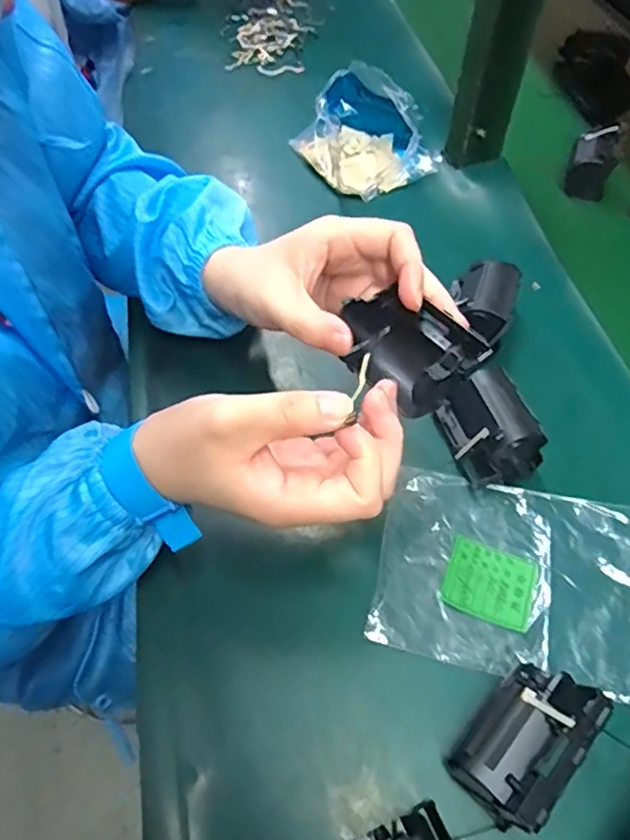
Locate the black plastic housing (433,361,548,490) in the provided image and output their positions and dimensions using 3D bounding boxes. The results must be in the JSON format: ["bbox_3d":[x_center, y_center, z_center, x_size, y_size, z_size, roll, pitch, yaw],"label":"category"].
[{"bbox_3d":[0.112,0.005,0.396,0.049,0.041,0.071,-14,56,-9],"label":"black plastic housing"}]

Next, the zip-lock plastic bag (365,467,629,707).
[{"bbox_3d":[0.127,0.092,0.358,0.172,0.010,0.114,11,56,8],"label":"zip-lock plastic bag"}]

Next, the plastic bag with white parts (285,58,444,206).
[{"bbox_3d":[0.050,-0.279,0.572,0.107,0.074,0.112,-23,58,-15],"label":"plastic bag with white parts"}]

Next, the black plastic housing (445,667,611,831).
[{"bbox_3d":[0.100,0.153,0.292,0.042,0.047,0.069,38,63,24],"label":"black plastic housing"}]

